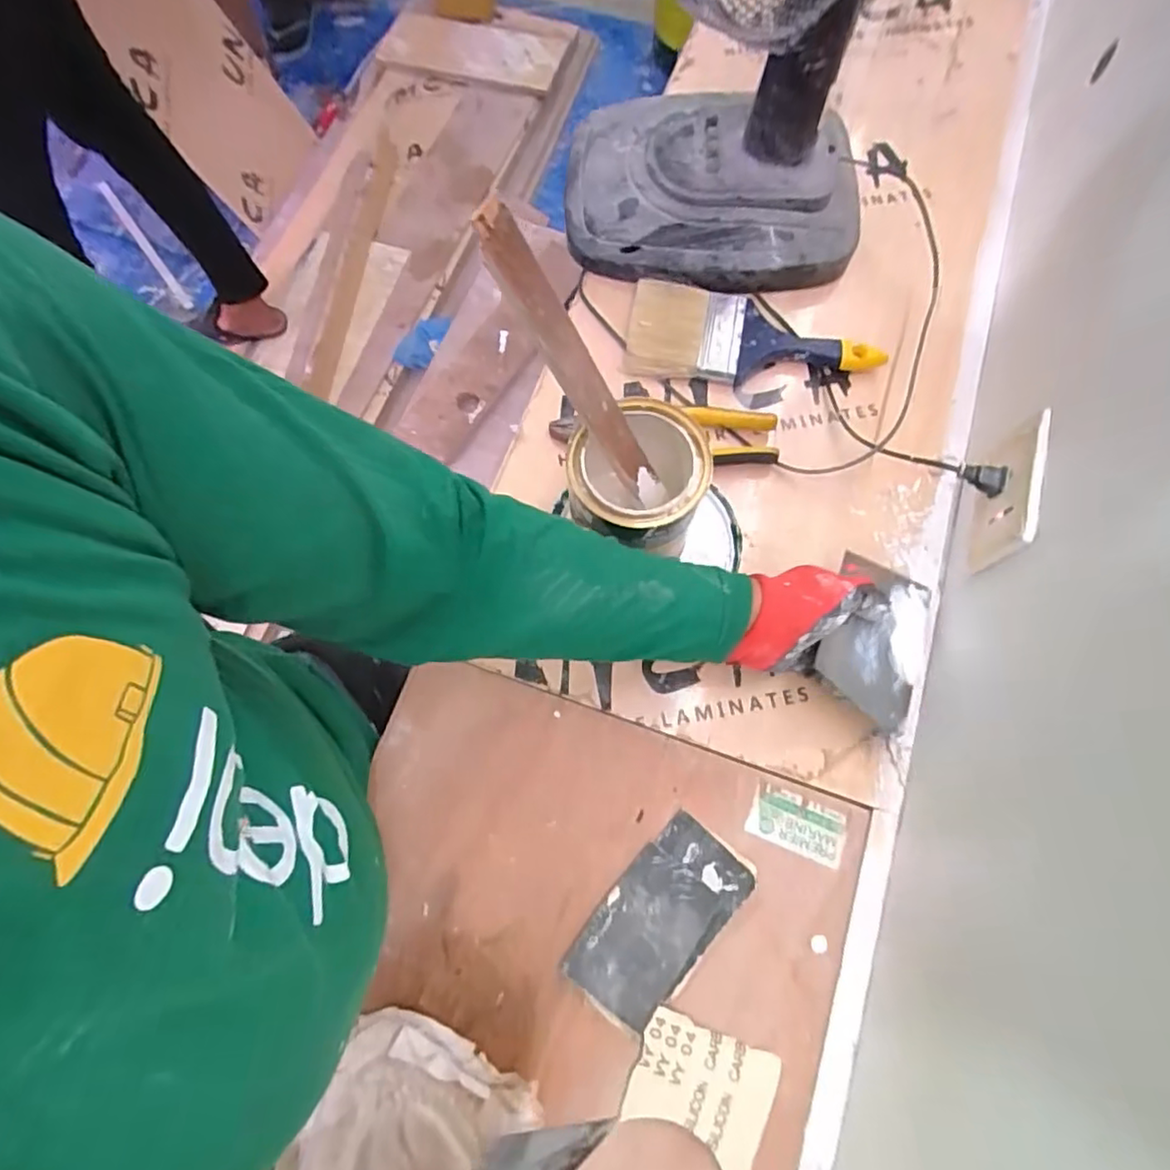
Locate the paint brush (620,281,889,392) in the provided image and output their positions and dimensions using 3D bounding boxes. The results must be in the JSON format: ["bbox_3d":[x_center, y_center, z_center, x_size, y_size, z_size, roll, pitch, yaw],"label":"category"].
[{"bbox_3d":[0.169,-0.247,0.635,0.247,0.031,0.103,9,72,3],"label":"paint brush"}]

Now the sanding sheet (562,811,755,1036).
[{"bbox_3d":[0.057,0.254,0.479,0.077,0.007,0.148,41,73,14],"label":"sanding sheet"}]

